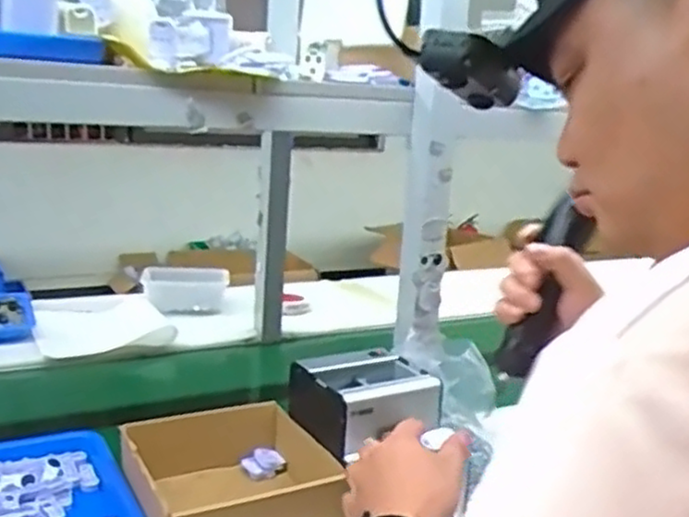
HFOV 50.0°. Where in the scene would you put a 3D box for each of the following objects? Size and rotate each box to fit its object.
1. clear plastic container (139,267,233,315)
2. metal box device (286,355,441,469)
[{"bbox_3d":[-0.317,0.068,1.486,0.171,0.079,0.071,0,13,-17],"label":"clear plastic container"},{"bbox_3d":[0.019,0.170,0.835,0.139,0.089,0.130,-2,13,-27],"label":"metal box device"}]

